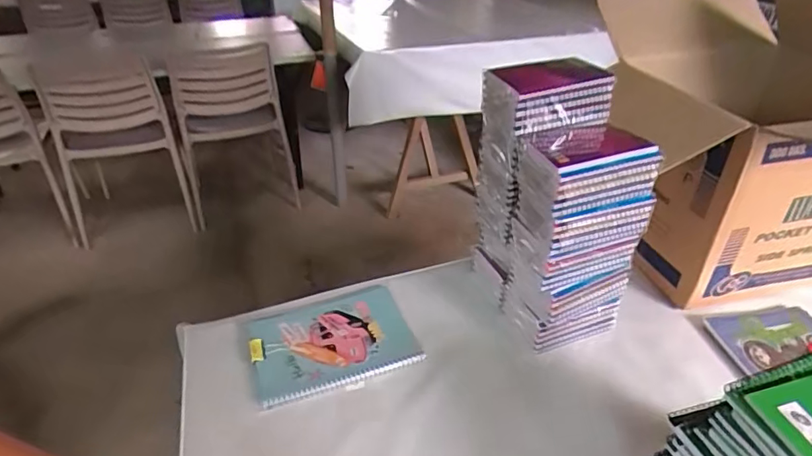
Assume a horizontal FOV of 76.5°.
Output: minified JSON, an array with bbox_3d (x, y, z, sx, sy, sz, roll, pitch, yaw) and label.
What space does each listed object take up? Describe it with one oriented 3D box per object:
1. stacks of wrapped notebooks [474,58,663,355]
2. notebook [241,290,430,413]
[{"bbox_3d":[0.197,-0.026,0.689,0.154,0.334,0.188,-11,35,-16],"label":"stacks of wrapped notebooks"},{"bbox_3d":[-0.104,0.157,0.724,0.216,0.020,0.165,-12,35,-17],"label":"notebook"}]

